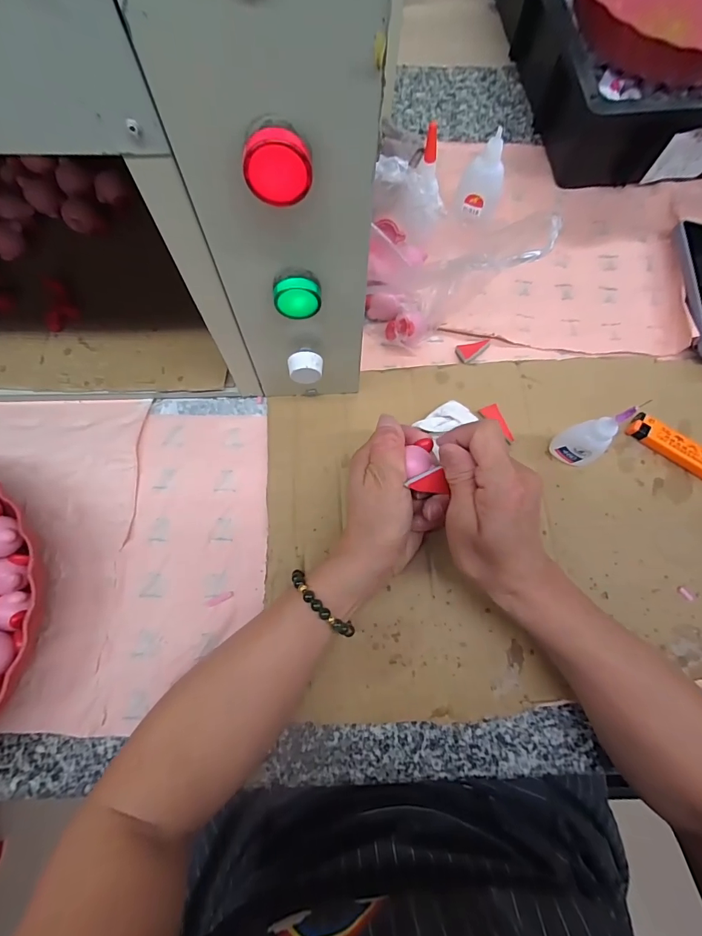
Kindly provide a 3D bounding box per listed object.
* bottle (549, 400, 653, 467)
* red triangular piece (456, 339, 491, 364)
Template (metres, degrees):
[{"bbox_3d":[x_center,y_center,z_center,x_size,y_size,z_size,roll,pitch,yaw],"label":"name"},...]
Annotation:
[{"bbox_3d":[0.194,-0.027,0.326,0.028,0.084,0.033,-29,75,-9],"label":"bottle"},{"bbox_3d":[0.115,-0.115,0.388,0.036,0.004,0.019,-39,77,-12],"label":"red triangular piece"}]

